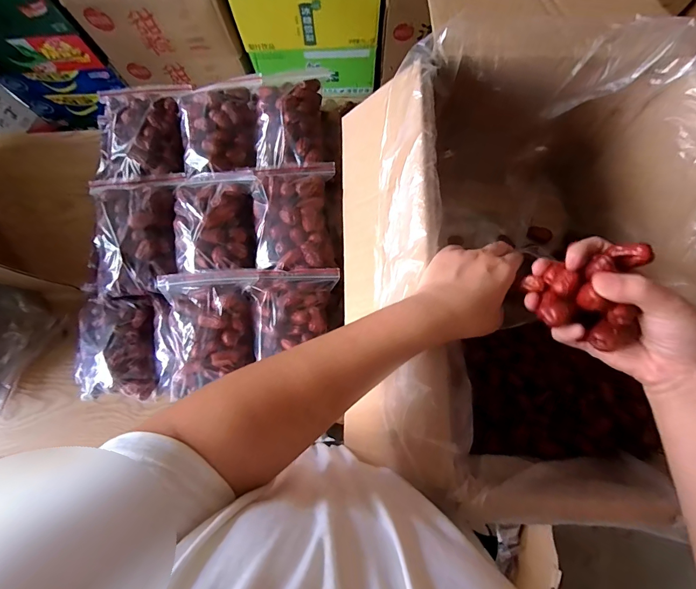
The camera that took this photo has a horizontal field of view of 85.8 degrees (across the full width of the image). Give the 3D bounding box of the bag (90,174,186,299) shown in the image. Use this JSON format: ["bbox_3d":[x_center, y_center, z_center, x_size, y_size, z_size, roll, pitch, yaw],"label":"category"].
[{"bbox_3d":[-0.298,-0.086,0.518,0.127,0.047,0.171,-1,80,1],"label":"bag"}]

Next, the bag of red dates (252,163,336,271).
[{"bbox_3d":[-0.075,-0.108,0.527,0.104,0.058,0.153,0,80,1],"label":"bag of red dates"}]

